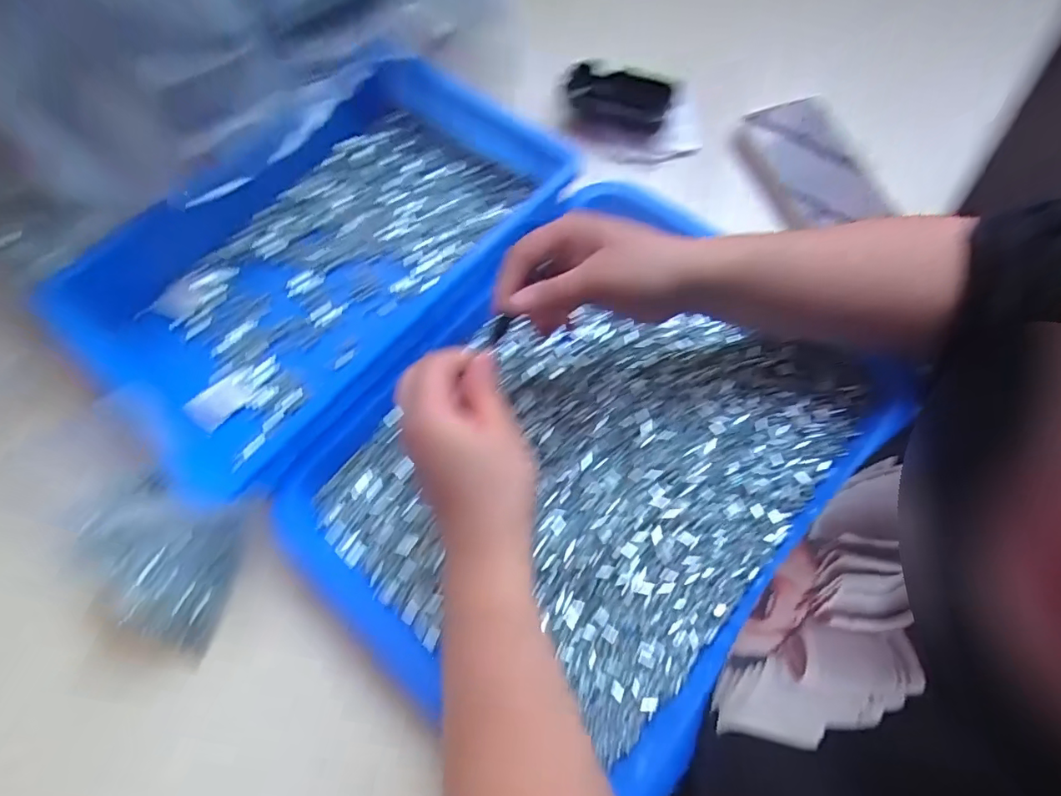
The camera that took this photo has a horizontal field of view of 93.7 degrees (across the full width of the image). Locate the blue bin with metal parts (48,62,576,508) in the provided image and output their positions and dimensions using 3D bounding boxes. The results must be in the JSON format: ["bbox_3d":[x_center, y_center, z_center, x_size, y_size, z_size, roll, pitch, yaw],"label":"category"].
[{"bbox_3d":[-0.176,-0.125,0.410,0.250,0.068,0.368,42,77,16],"label":"blue bin with metal parts"}]

